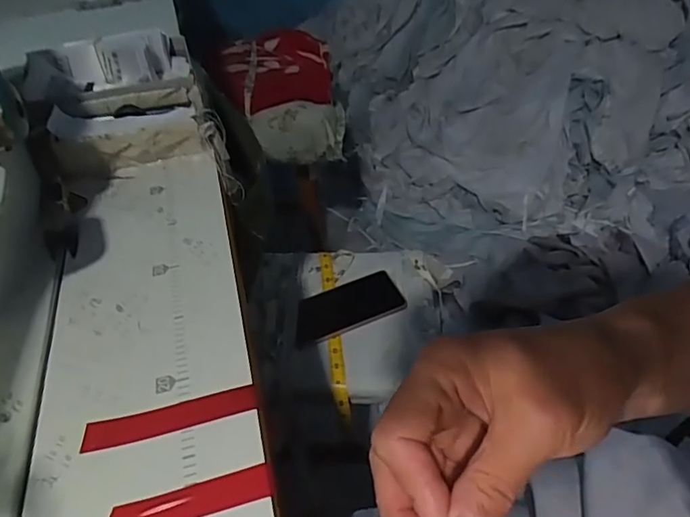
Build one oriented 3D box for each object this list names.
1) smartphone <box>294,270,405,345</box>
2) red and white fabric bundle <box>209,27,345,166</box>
[{"bbox_3d":[0.001,0.066,0.745,0.154,0.012,0.078,-17,45,-12],"label":"smartphone"},{"bbox_3d":[-0.150,-0.389,1.245,0.263,0.130,0.537,-8,44,-3],"label":"red and white fabric bundle"}]

